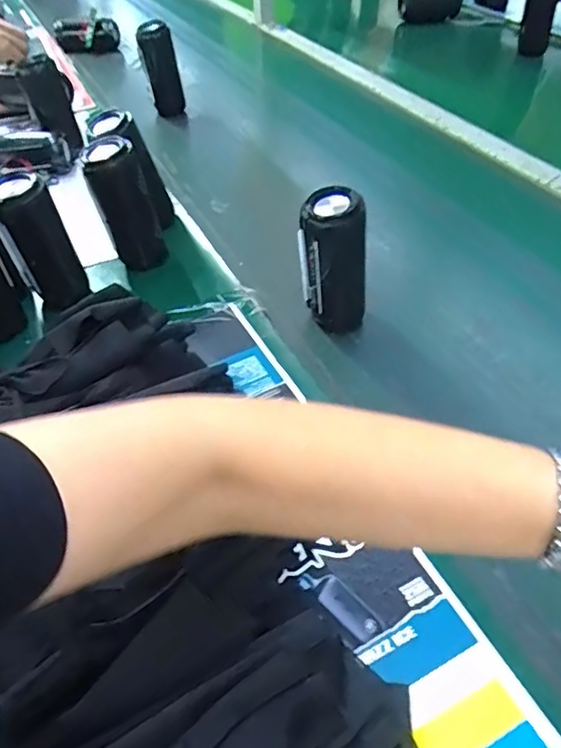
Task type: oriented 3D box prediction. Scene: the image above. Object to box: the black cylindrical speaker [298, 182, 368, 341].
[{"bbox_3d":[0.056,-0.109,0.582,0.051,0.159,0.053,-2,46,2],"label":"black cylindrical speaker"}]

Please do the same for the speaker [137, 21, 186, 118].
[{"bbox_3d":[-0.195,-0.495,0.932,0.051,0.158,0.040,-13,47,-8],"label":"speaker"}]

